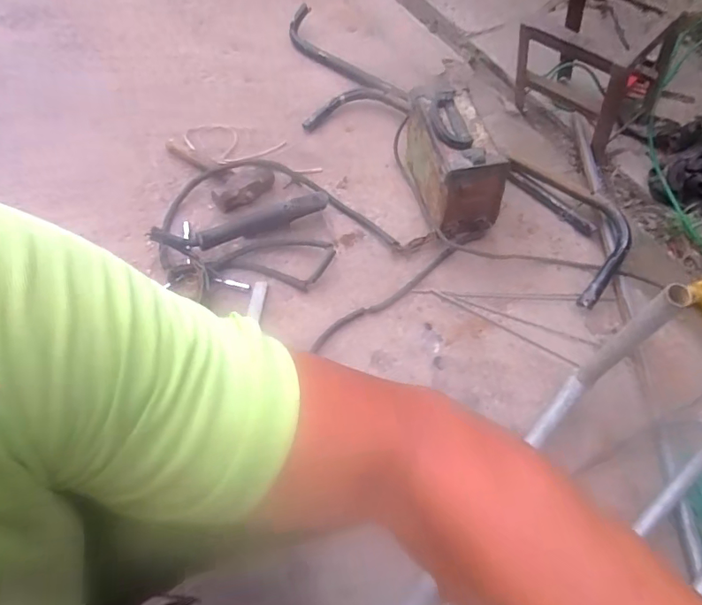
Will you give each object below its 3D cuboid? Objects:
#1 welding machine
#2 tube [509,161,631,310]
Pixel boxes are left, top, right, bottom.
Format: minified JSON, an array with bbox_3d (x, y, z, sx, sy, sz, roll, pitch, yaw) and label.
[{"bbox_3d":[0.216,-0.301,1.081,0.132,0.198,0.285,-14,58,-9],"label":"welding machine"},{"bbox_3d":[0.496,-0.175,1.078,0.173,0.043,0.405,-11,55,-3],"label":"tube"}]

